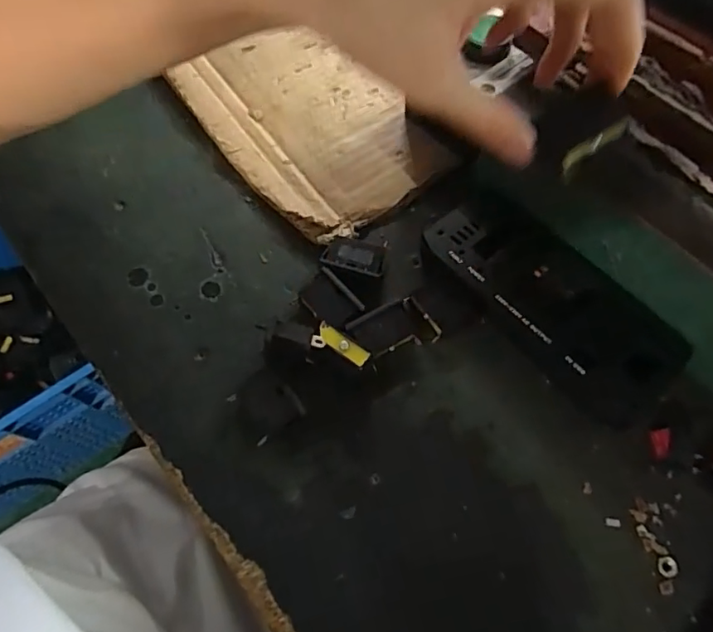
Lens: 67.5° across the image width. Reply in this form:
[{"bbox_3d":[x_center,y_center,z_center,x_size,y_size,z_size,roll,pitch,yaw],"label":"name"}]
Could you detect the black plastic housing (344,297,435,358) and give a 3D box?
[{"bbox_3d":[0.018,0.008,0.291,0.043,0.009,0.025,-25,68,-9],"label":"black plastic housing"}]

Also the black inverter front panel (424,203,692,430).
[{"bbox_3d":[0.105,-0.008,0.291,0.058,0.019,0.142,-41,71,-15],"label":"black inverter front panel"}]

